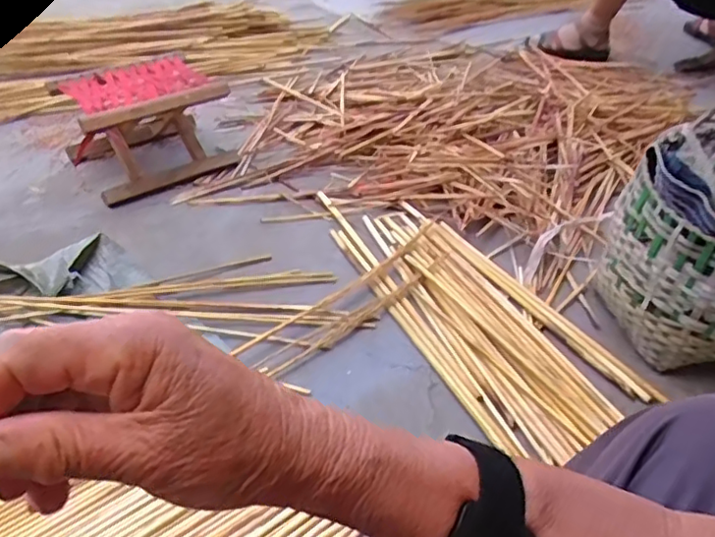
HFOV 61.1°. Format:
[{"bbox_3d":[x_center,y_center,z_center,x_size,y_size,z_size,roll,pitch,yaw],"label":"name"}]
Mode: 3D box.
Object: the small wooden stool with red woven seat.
[{"bbox_3d":[-0.434,-0.291,1.217,0.284,0.175,0.256,-27,47,-30],"label":"small wooden stool with red woven seat"}]

